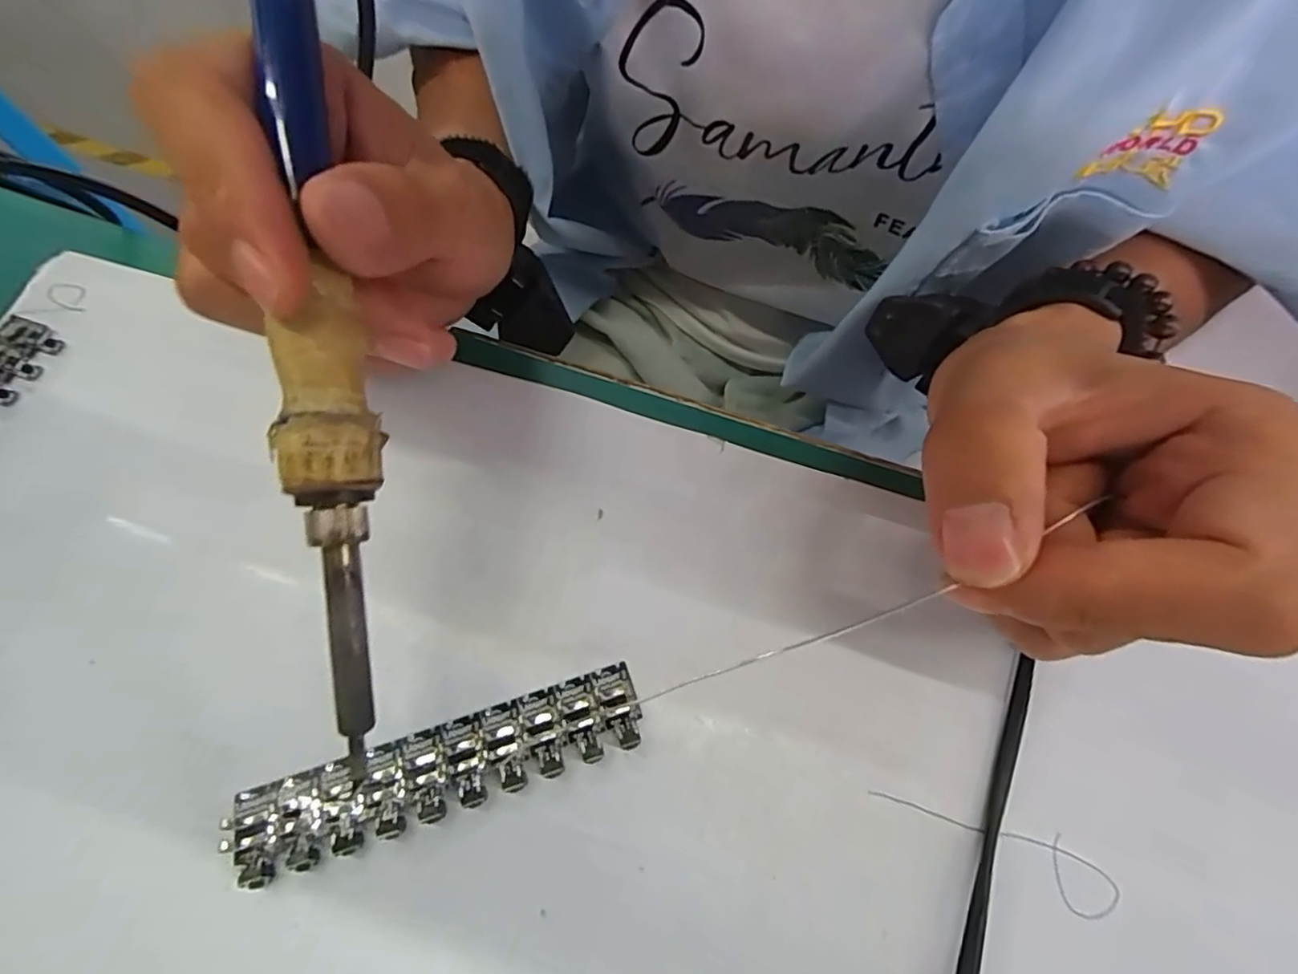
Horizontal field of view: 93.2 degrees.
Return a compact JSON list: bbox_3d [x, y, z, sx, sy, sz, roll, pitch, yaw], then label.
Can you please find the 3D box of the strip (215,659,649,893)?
[{"bbox_3d":[-0.057,0.078,0.170,0.110,0.008,0.023,-16,66,-11],"label":"strip"}]

